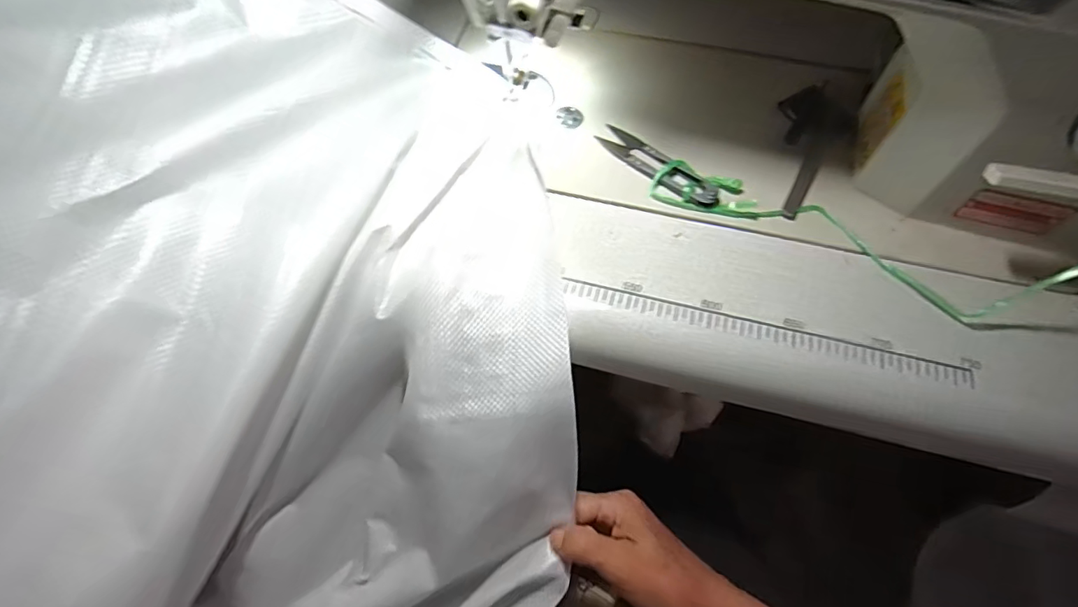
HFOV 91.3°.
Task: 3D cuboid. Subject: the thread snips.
[{"bbox_3d":[0.084,-0.099,0.374,0.098,0.008,0.023,40,70,20],"label":"thread snips"}]

